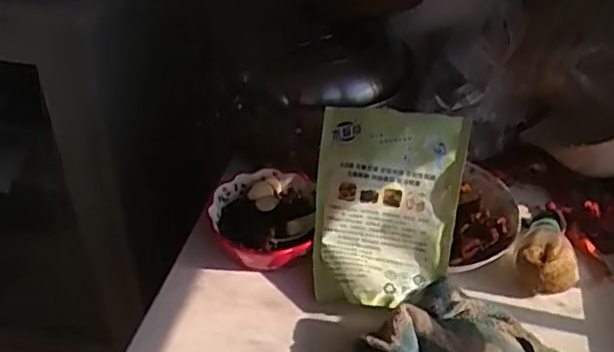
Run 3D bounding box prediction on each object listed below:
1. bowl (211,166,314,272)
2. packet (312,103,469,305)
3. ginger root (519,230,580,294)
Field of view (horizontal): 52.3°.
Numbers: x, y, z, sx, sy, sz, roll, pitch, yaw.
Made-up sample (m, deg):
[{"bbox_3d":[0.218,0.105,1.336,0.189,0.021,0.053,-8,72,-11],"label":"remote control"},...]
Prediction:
[{"bbox_3d":[-0.048,0.048,0.716,0.119,0.041,0.135,4,40,-1],"label":"bowl"},{"bbox_3d":[0.079,0.032,0.644,0.149,0.205,0.055,8,-1,9],"label":"packet"},{"bbox_3d":[0.256,0.096,0.672,0.056,0.055,0.054,3,40,-2],"label":"ginger root"}]

